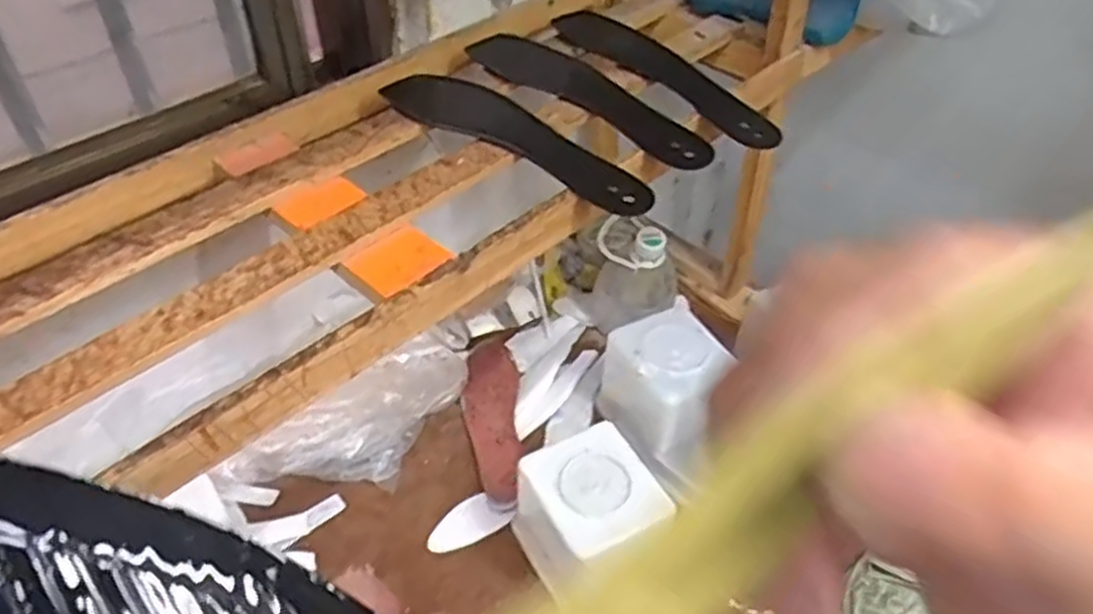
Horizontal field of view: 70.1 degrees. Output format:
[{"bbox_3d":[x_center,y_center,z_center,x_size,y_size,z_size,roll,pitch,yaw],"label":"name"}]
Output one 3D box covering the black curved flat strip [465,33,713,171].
[{"bbox_3d":[0.031,-0.196,0.697,0.064,0.011,0.286,-30,53,-29],"label":"black curved flat strip"}]

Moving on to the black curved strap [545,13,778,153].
[{"bbox_3d":[0.114,-0.219,0.728,0.063,0.019,0.261,-29,52,-28],"label":"black curved strap"}]

